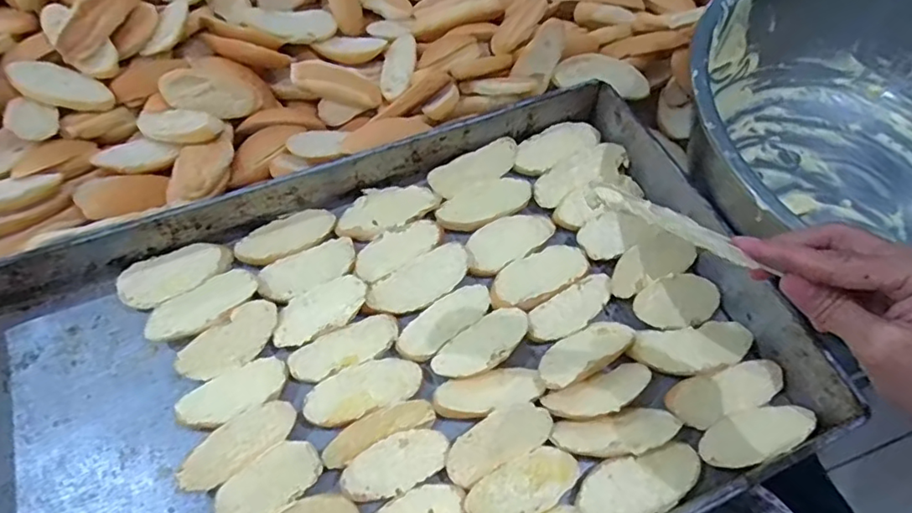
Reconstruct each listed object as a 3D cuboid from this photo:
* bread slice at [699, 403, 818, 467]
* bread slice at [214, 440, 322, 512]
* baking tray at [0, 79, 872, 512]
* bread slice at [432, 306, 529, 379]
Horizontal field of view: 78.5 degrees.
[{"bbox_3d":[0.229,0.134,0.425,0.094,0.008,0.037,-16,46,-10],"label":"bread slice"},{"bbox_3d":[-0.136,0.168,0.407,0.078,0.023,0.040,-33,68,-18],"label":"bread slice"},{"bbox_3d":[-0.061,0.084,0.431,0.613,0.062,0.355,-21,65,-12],"label":"baking tray"},{"bbox_3d":[0.022,0.072,0.456,0.085,0.010,0.040,-30,67,-17],"label":"bread slice"}]

